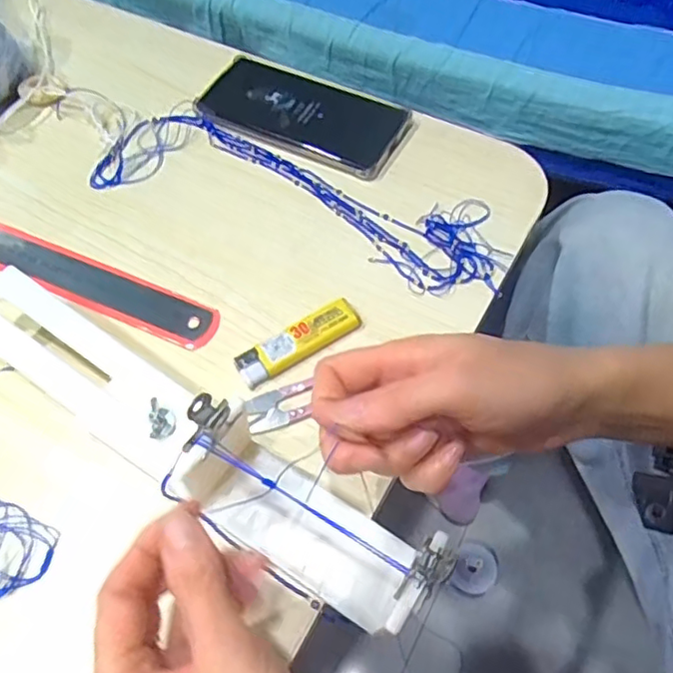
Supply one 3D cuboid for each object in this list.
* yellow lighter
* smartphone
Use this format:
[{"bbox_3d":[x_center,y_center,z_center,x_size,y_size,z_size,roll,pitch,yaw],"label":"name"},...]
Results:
[{"bbox_3d":[-0.025,0.002,0.384,0.081,0.013,0.028,-31,64,-16],"label":"yellow lighter"},{"bbox_3d":[-0.027,-0.179,0.492,0.167,0.013,0.080,25,63,15],"label":"smartphone"}]

